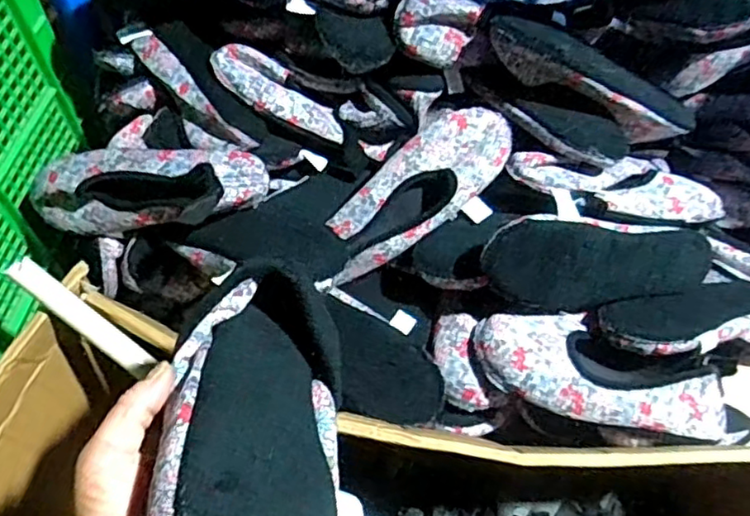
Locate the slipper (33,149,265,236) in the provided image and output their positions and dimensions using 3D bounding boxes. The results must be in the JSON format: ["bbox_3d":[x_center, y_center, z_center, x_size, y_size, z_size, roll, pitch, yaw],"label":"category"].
[{"bbox_3d":[-0.242,-0.070,0.688,0.250,0.076,0.097,-3,58,14],"label":"slipper"}]

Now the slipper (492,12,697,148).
[{"bbox_3d":[0.238,-0.185,0.703,0.263,0.078,0.054,22,57,-19],"label":"slipper"}]

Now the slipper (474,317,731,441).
[{"bbox_3d":[0.228,0.116,0.652,0.247,0.064,0.101,8,59,2],"label":"slipper"}]

